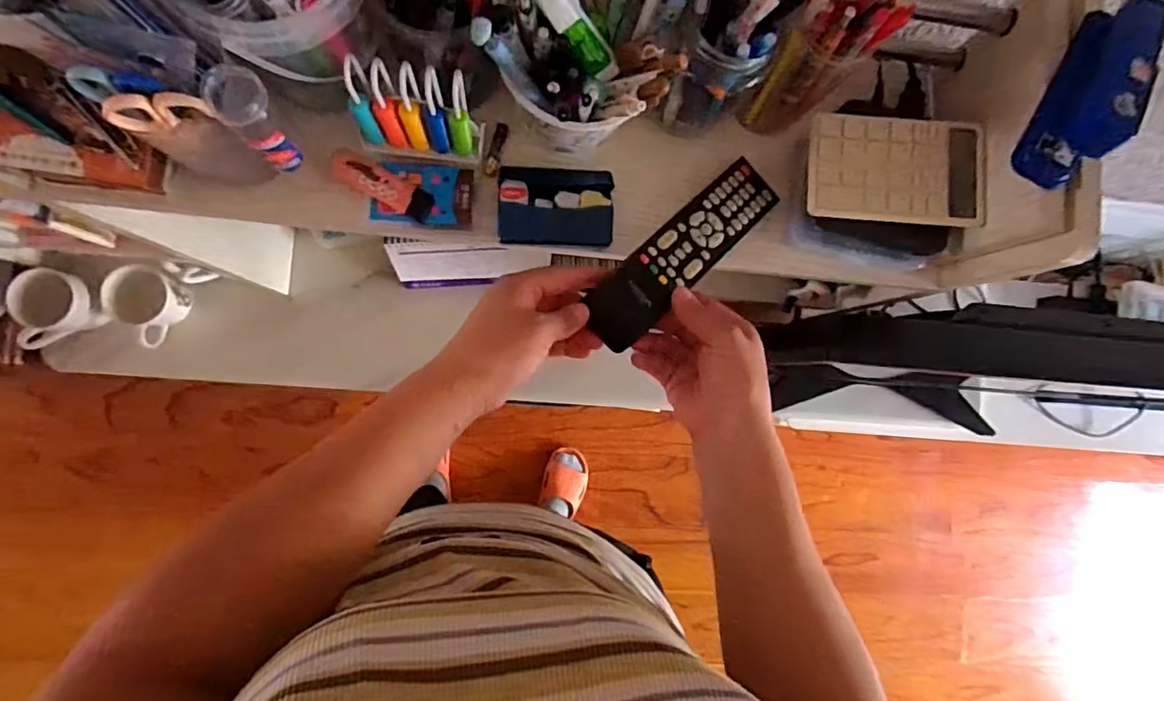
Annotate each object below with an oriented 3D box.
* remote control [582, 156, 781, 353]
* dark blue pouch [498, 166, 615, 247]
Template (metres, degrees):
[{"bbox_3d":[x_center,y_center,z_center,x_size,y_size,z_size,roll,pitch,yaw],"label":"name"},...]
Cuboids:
[{"bbox_3d":[0.081,-0.080,0.435,0.048,0.015,0.198,47,70,-2],"label":"remote control"},{"bbox_3d":[-0.020,-0.117,0.450,0.090,0.016,0.064,1,86,-7],"label":"dark blue pouch"}]

